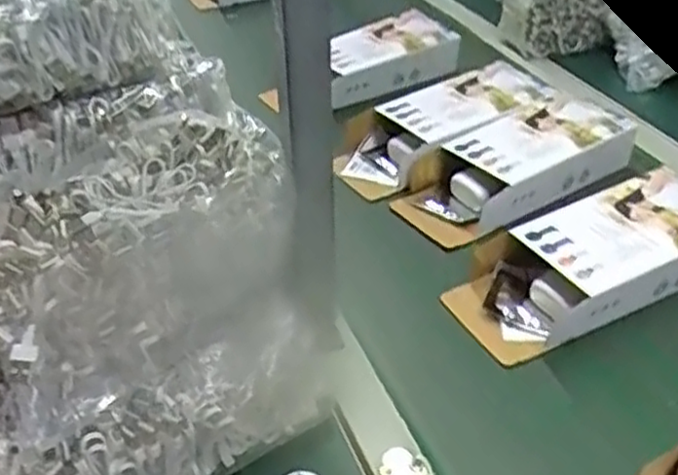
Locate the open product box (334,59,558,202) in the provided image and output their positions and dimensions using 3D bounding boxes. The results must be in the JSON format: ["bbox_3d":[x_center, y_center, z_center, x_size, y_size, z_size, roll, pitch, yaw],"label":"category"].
[{"bbox_3d":[0.115,-0.123,0.813,0.251,0.063,0.112,-23,42,-18],"label":"open product box"}]

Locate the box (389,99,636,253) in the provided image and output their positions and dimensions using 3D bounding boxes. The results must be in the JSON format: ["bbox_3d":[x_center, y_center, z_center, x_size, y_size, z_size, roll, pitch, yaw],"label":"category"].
[{"bbox_3d":[0.173,-0.069,0.740,0.268,0.056,0.118,-26,43,-21],"label":"box"}]

